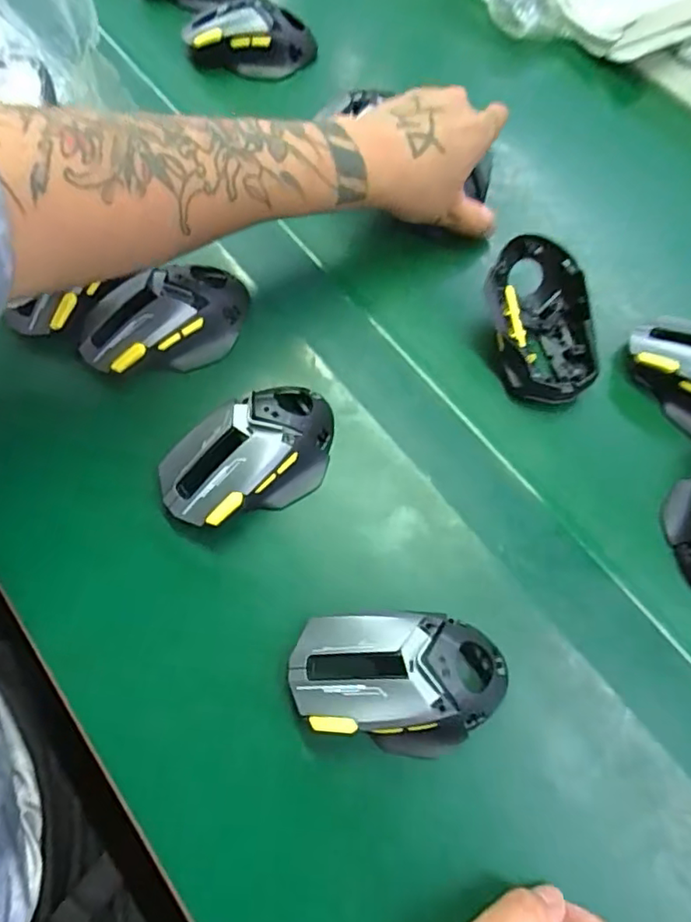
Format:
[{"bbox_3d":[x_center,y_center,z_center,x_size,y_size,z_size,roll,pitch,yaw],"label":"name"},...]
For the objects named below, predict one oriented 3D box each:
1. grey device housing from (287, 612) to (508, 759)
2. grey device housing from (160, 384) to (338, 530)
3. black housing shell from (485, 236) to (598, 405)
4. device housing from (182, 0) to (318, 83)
[{"bbox_3d":[0.029,0.120,0.323,0.115,0.035,0.069,4,66,1],"label":"grey device housing"},{"bbox_3d":[-0.059,-0.003,0.373,0.119,0.039,0.071,-32,71,-13],"label":"grey device housing"},{"bbox_3d":[0.139,-0.099,0.424,0.067,0.038,0.118,-7,81,1],"label":"black housing shell"},{"bbox_3d":[-0.089,-0.385,0.541,0.118,0.046,0.054,12,67,-1],"label":"device housing"}]

